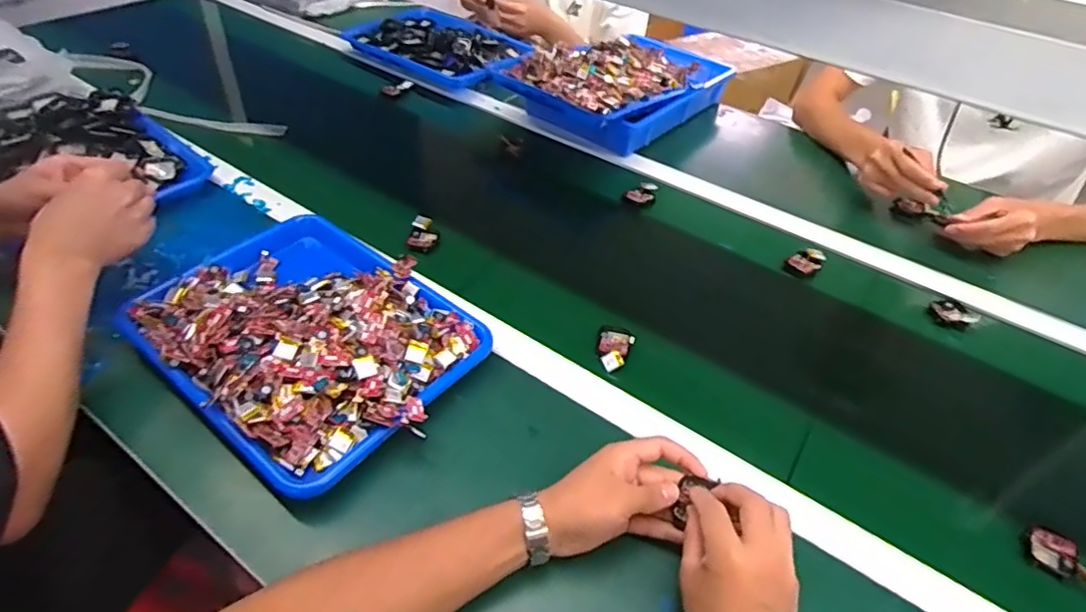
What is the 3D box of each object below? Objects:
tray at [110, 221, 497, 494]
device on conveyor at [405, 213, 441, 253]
[{"bbox_3d":[-0.240,0.020,0.606,0.320,0.052,0.244,31,50,25],"label":"tray"},{"bbox_3d":[-0.158,-0.096,0.791,0.036,0.019,0.067,3,44,-1],"label":"device on conveyor"}]

